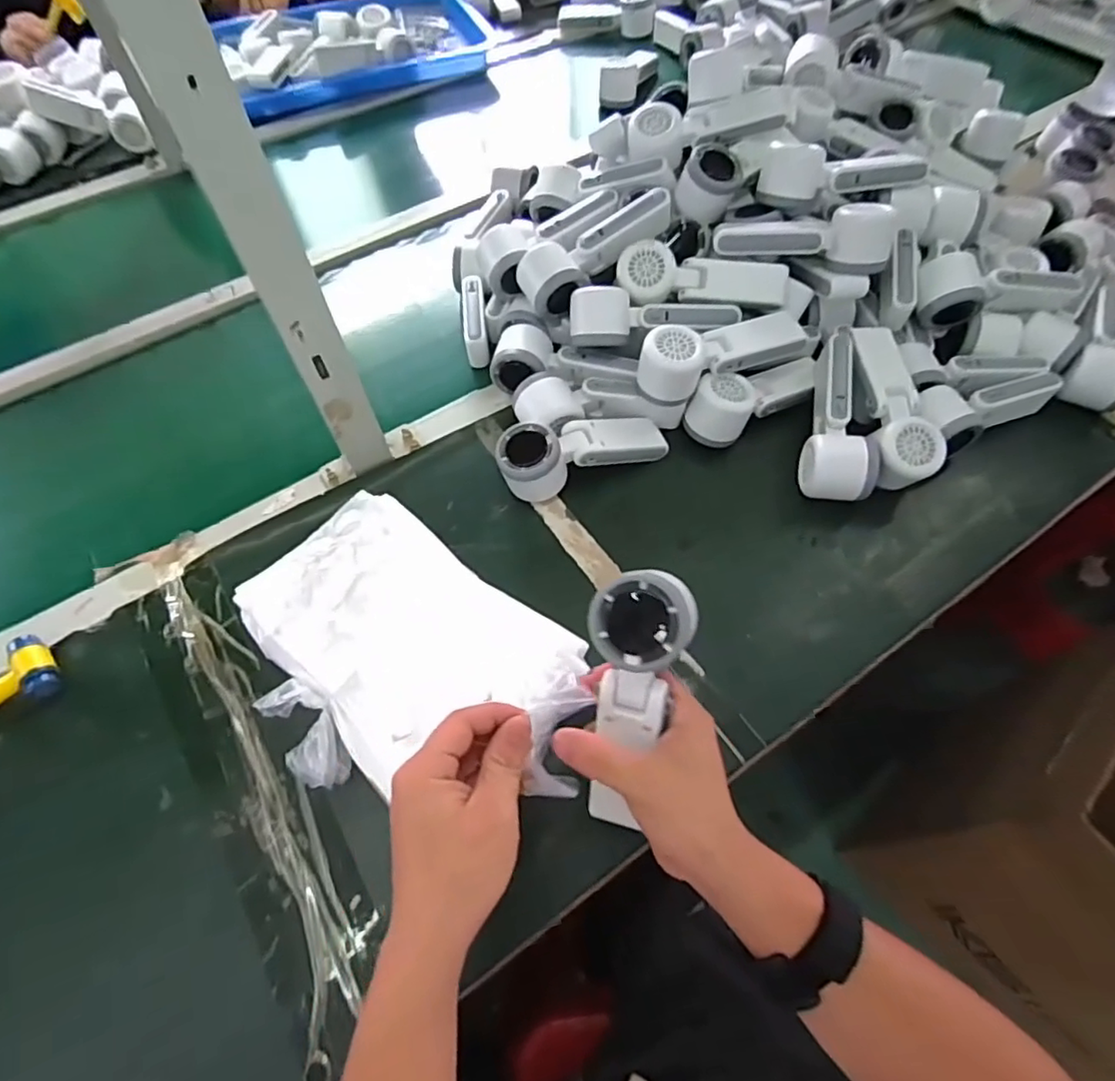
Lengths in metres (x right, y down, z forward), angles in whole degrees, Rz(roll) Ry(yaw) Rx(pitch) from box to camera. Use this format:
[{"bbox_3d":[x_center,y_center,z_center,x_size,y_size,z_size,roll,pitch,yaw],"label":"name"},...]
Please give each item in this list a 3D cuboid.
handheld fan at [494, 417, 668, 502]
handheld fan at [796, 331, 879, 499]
[{"bbox_3d":[0.024,-0.088,0.580,0.163,0.058,0.056,-20,61,-10],"label":"handheld fan"},{"bbox_3d":[0.277,-0.122,0.597,0.063,0.064,0.193,15,61,10],"label":"handheld fan"}]

